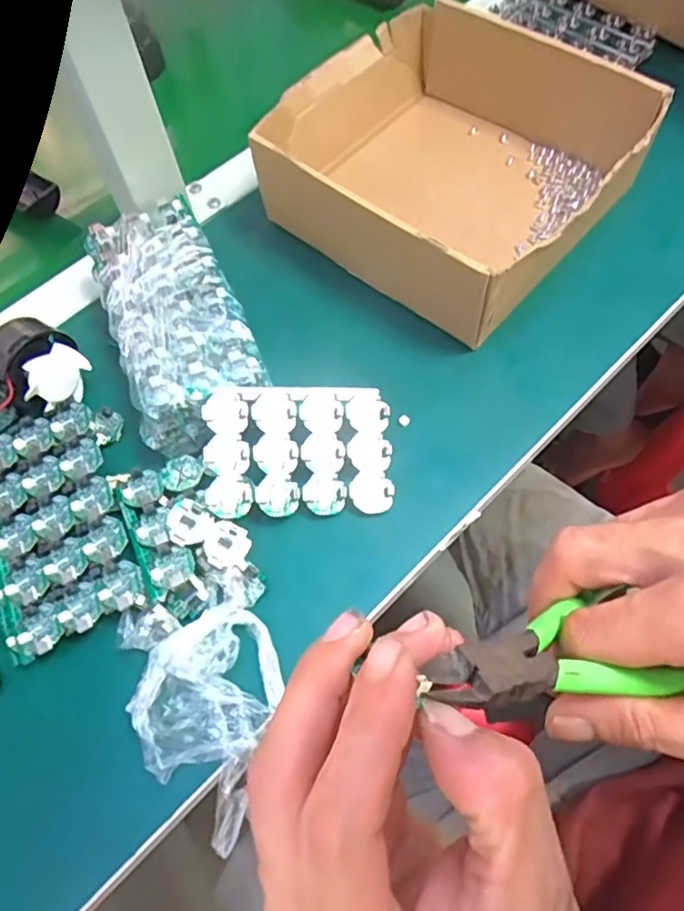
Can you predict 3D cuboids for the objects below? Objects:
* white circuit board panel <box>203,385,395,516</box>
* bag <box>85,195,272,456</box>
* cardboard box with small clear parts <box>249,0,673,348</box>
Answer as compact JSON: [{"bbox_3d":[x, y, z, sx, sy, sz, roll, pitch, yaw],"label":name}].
[{"bbox_3d":[-0.024,-0.004,0.352,0.104,0.007,0.073,0,83,-11],"label":"white circuit board panel"},{"bbox_3d":[-0.107,-0.087,0.401,0.081,0.049,0.169,-21,64,-7],"label":"bag"},{"bbox_3d":[0.074,-0.211,0.442,0.232,0.079,0.209,37,71,20],"label":"cardboard box with small clear parts"}]

